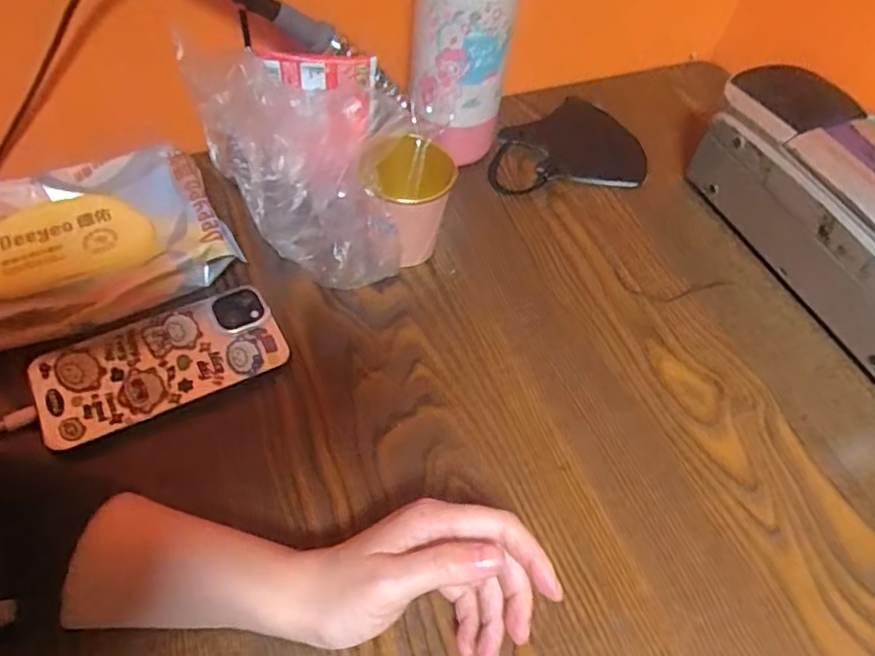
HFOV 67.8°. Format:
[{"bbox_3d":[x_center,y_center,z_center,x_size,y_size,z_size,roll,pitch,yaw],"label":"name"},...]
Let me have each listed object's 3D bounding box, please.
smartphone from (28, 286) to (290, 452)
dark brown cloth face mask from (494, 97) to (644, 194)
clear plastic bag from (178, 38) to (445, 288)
[{"bbox_3d":[-0.175,0.021,0.414,0.146,0.008,0.073,-23,60,-21],"label":"smartphone"},{"bbox_3d":[0.108,-0.159,0.563,0.137,0.036,0.090,-6,55,-11],"label":"dark brown cloth face mask"},{"bbox_3d":[-0.076,-0.121,0.470,0.131,0.111,0.163,-35,65,-27],"label":"clear plastic bag"}]

